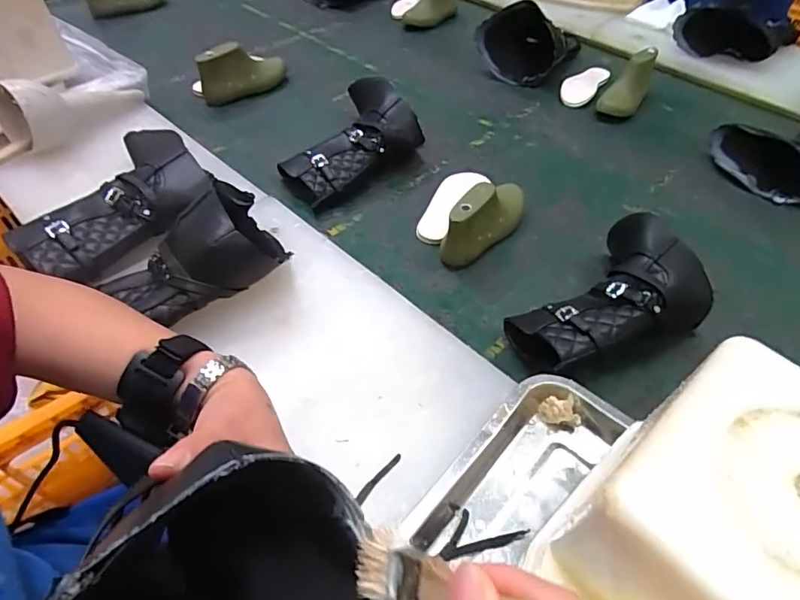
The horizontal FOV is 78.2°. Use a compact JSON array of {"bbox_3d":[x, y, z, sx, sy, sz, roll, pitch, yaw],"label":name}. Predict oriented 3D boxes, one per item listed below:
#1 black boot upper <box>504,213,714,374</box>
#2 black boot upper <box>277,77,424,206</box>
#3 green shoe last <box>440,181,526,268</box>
[{"bbox_3d":[0.228,0.009,0.534,0.231,0.101,0.133,-29,57,-24],"label":"black boot upper"},{"bbox_3d":[-0.094,-0.246,0.724,0.205,0.098,0.155,-35,60,-27],"label":"black boot upper"},{"bbox_3d":[0.119,-0.114,0.651,0.045,0.083,0.159,34,56,23],"label":"green shoe last"}]

